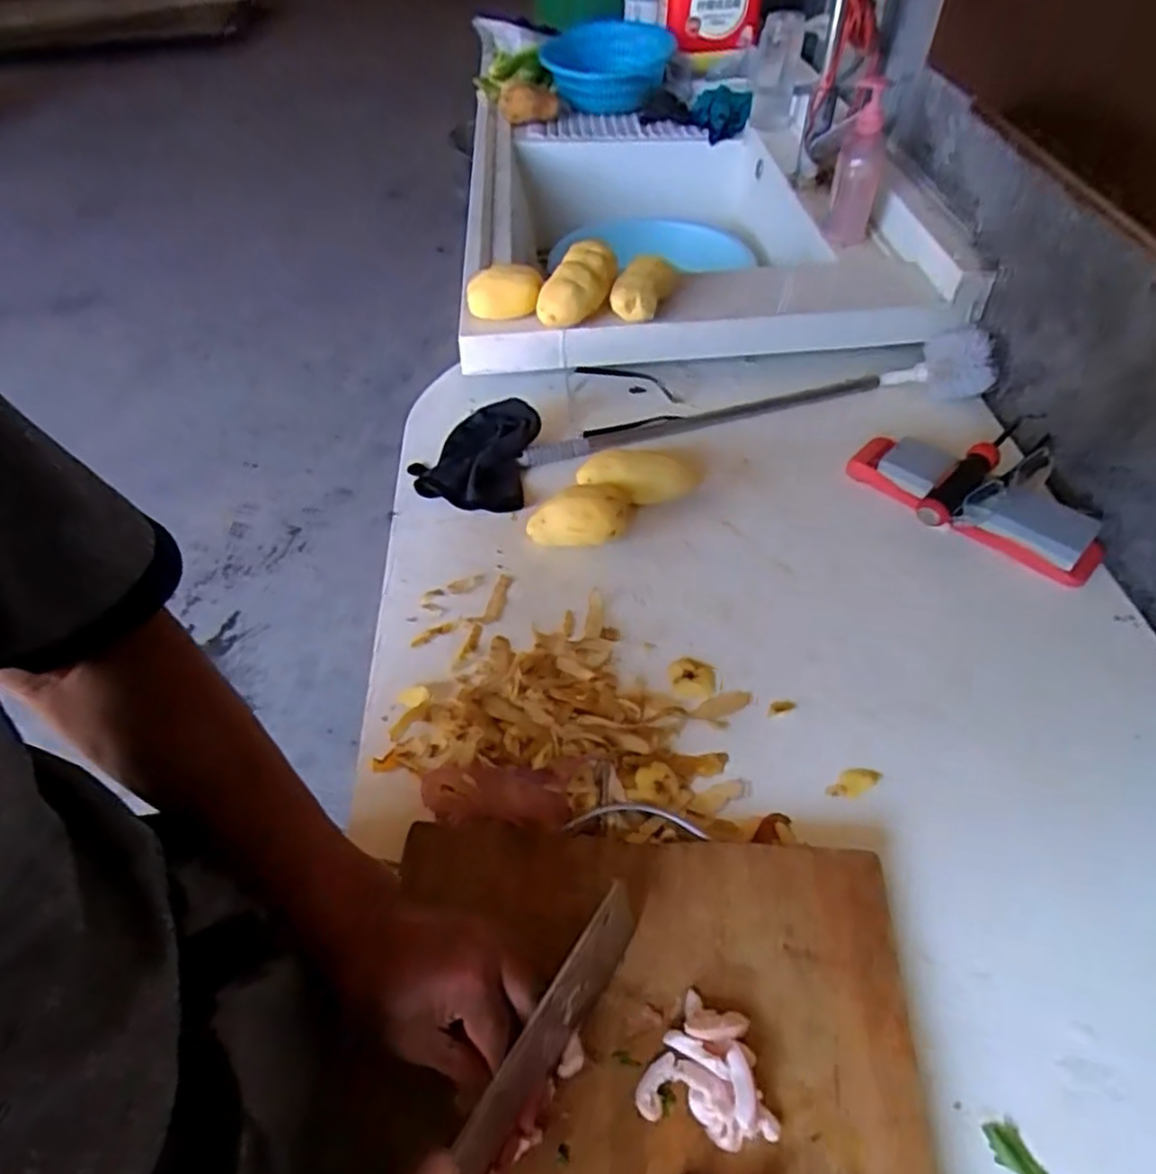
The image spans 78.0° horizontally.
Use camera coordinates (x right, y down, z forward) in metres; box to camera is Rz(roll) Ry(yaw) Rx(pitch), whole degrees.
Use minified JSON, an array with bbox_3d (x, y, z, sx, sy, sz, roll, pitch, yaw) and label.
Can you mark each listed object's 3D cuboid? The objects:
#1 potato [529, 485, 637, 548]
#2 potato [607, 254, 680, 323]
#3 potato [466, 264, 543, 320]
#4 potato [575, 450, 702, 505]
[{"bbox_3d":[0.003,-0.068,0.703,0.102,0.050,0.047,-4,49,-1],"label":"potato"},{"bbox_3d":[0.079,-0.352,0.838,0.056,0.051,0.101,16,52,15],"label":"potato"},{"bbox_3d":[-0.088,-0.346,0.841,0.087,0.044,0.053,-1,49,1],"label":"potato"},{"bbox_3d":[0.063,-0.113,0.744,0.122,0.037,0.056,-2,49,0],"label":"potato"}]

